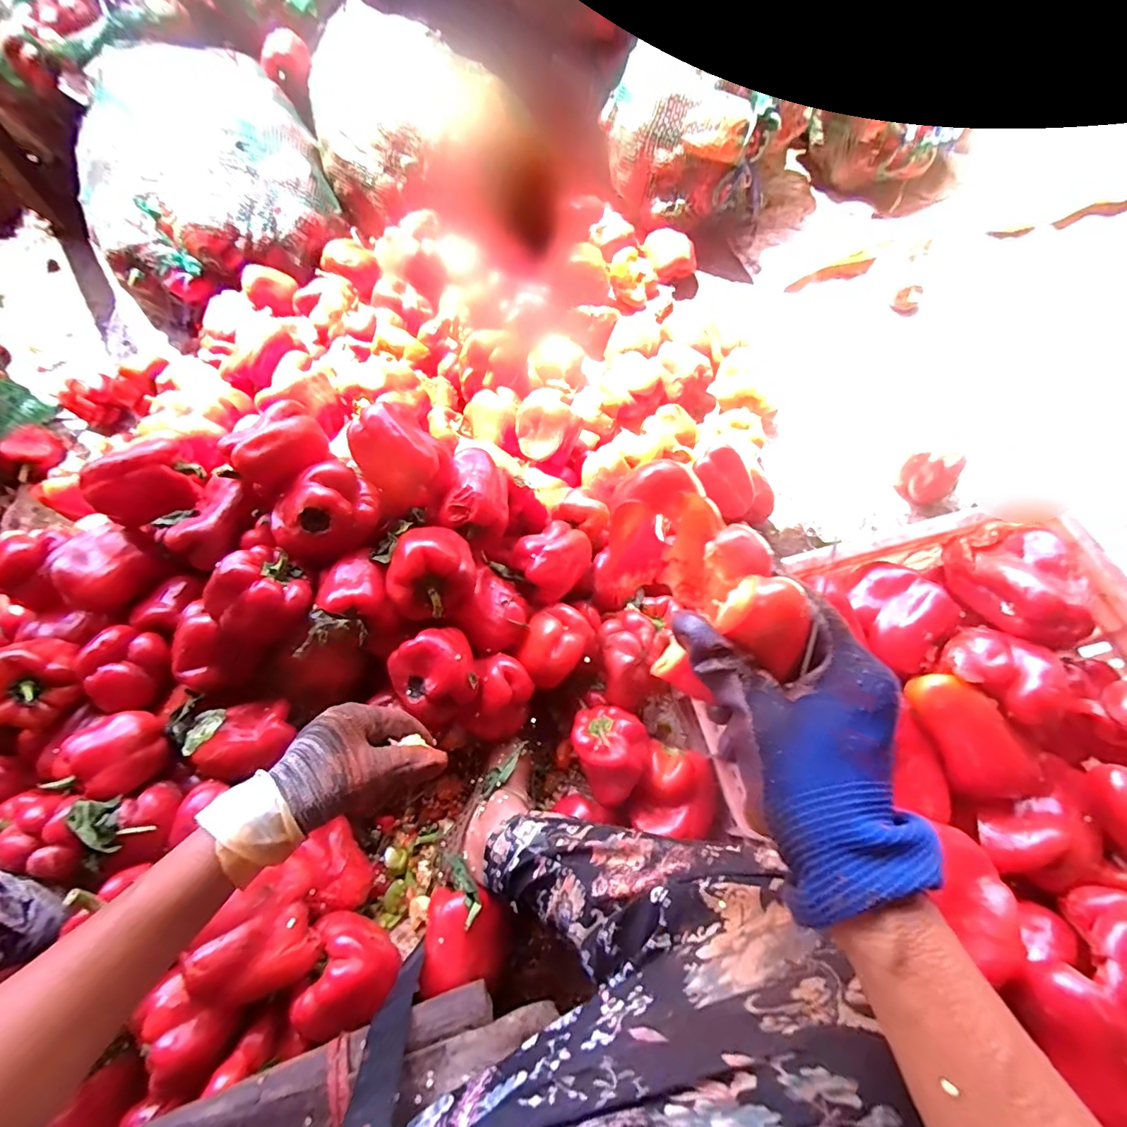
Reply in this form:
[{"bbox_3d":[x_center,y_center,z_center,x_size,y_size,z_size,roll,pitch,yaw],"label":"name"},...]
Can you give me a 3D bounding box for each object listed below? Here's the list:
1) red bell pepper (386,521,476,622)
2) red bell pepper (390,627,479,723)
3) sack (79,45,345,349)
[{"bbox_3d":[-0.145,0.002,0.552,0.094,0.076,0.092,-27,68,-10],"label":"red bell pepper"},{"bbox_3d":[-0.136,0.117,0.545,0.084,0.065,0.078,-1,66,1],"label":"red bell pepper"},{"bbox_3d":[-0.678,-0.714,0.973,0.424,0.240,0.491,-24,68,-9],"label":"sack"}]

